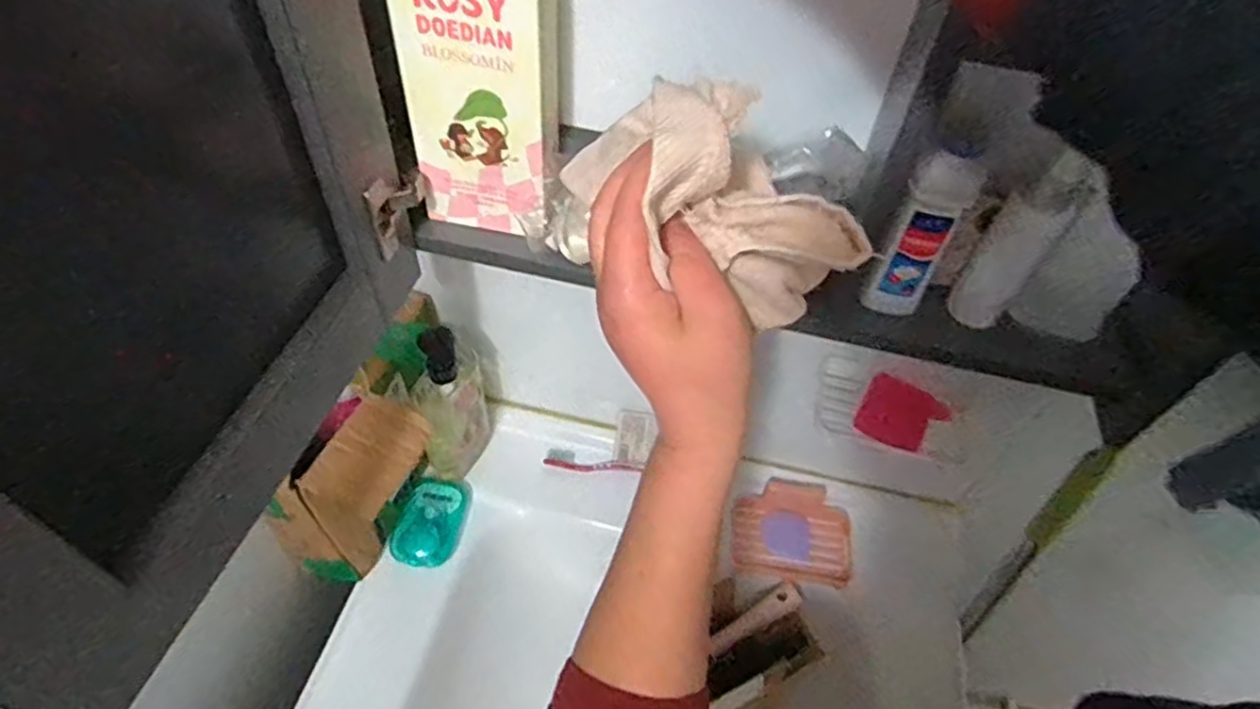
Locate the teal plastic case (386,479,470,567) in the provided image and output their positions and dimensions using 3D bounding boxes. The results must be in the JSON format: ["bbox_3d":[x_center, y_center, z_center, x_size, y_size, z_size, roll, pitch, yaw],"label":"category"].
[{"bbox_3d":[-0.210,0.178,0.748,0.063,0.028,0.094,13,51,6],"label":"teal plastic case"}]

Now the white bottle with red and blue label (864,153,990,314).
[{"bbox_3d":[0.190,-0.074,0.464,0.036,0.120,0.025,27,53,16],"label":"white bottle with red and blue label"}]

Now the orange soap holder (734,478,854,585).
[{"bbox_3d":[0.176,0.189,0.763,0.126,0.029,0.105,8,50,1],"label":"orange soap holder"}]

